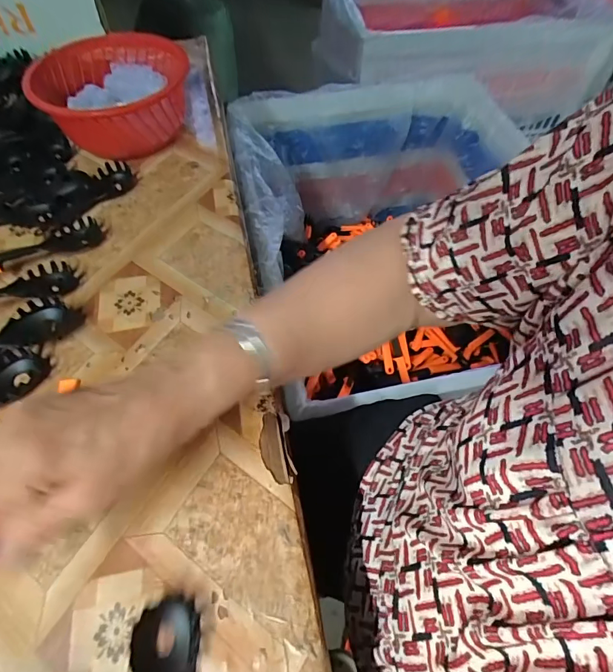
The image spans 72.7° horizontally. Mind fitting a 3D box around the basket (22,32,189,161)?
[{"bbox_3d":[-0.228,-0.288,0.512,0.163,0.082,0.170,-15,57,-9],"label":"basket"}]

